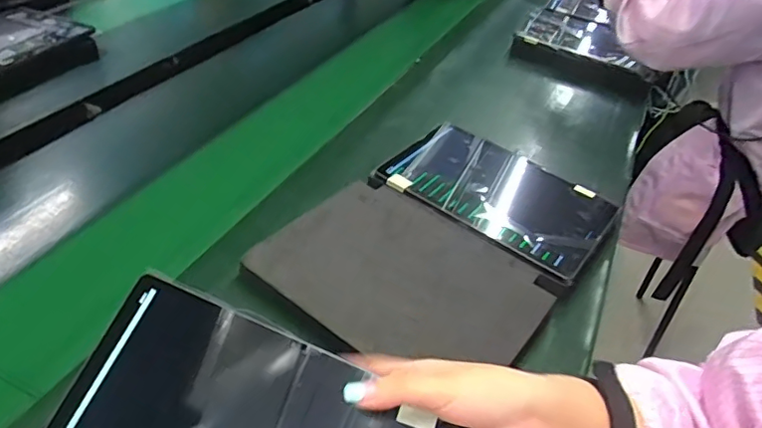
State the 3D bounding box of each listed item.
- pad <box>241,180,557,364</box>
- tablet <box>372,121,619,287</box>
[{"bbox_3d":[0.024,0.058,0.550,0.250,0.016,0.202,30,45,25],"label":"pad"},{"bbox_3d":[0.144,-0.032,0.668,0.249,0.016,0.179,31,45,20],"label":"tablet"}]

